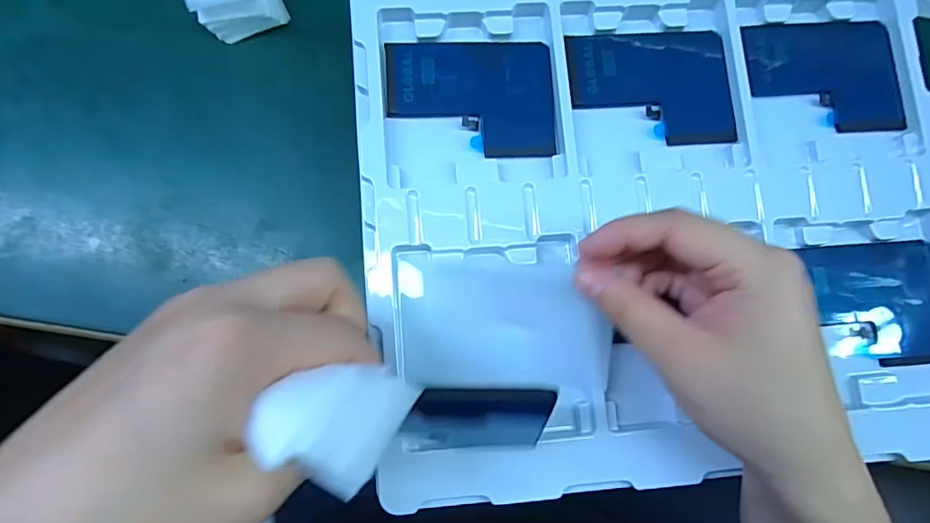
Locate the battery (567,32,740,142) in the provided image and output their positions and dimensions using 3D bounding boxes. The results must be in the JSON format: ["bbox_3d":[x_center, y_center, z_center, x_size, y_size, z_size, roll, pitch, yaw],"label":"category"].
[{"bbox_3d":[0.104,-0.098,0.282,0.089,0.004,0.065,-3,80,-4],"label":"battery"}]

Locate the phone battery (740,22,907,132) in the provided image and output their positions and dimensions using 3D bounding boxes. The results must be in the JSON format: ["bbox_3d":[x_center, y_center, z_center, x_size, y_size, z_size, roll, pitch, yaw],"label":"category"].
[{"bbox_3d":[0.202,-0.107,0.290,0.091,0.010,0.065,-2,81,-6],"label":"phone battery"}]

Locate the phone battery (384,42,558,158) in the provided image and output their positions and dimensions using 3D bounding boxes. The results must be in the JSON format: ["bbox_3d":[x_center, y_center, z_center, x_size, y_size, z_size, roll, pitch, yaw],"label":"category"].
[{"bbox_3d":[0.003,-0.090,0.275,0.089,0.004,0.065,-2,80,-4],"label":"phone battery"}]

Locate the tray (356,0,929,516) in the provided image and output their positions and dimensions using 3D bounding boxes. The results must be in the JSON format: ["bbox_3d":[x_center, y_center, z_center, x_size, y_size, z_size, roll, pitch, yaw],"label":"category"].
[{"bbox_3d":[0.107,-0.028,0.276,0.314,0.023,0.278,-4,82,-4],"label":"tray"}]

